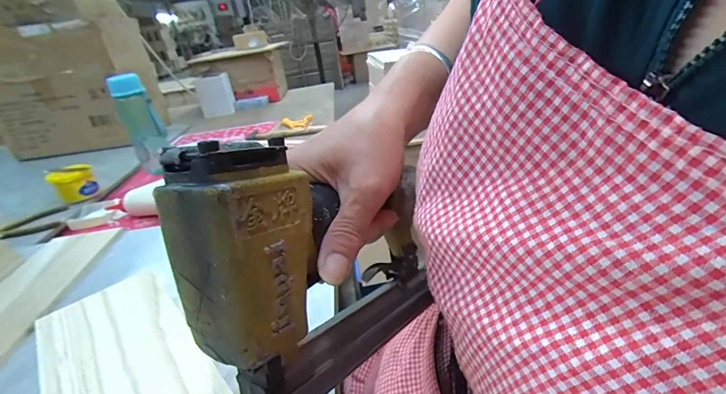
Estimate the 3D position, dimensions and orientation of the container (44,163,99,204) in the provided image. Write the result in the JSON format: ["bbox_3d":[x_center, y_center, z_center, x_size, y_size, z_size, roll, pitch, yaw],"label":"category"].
[{"bbox_3d":[-0.614,-0.028,0.788,0.075,0.074,0.062,-29,33,-36],"label":"container"}]

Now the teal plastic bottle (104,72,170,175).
[{"bbox_3d":[-0.544,-0.178,0.916,0.077,0.243,0.080,-20,29,-23],"label":"teal plastic bottle"}]

